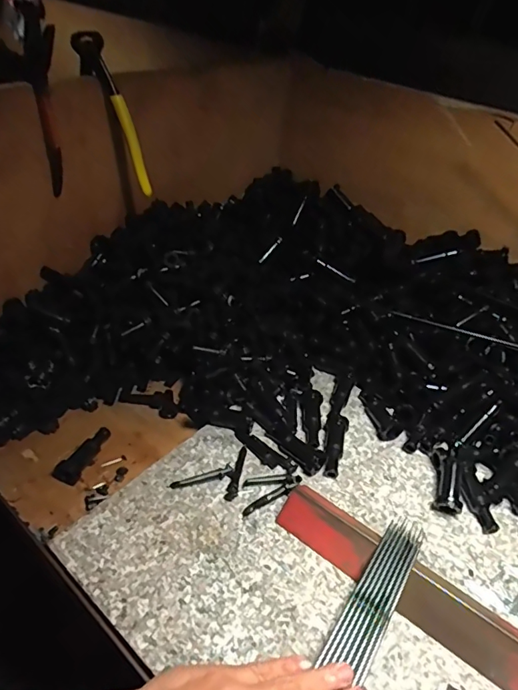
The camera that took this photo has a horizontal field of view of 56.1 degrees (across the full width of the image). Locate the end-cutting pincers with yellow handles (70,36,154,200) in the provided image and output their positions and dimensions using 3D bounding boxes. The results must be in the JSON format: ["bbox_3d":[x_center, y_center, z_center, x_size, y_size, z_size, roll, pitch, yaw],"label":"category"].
[{"bbox_3d":[-0.153,-0.246,0.524,0.076,0.146,0.031,26,43,22],"label":"end-cutting pincers with yellow handles"}]

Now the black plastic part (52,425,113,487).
[{"bbox_3d":[-0.175,0.109,0.488,0.025,0.018,0.070,19,40,15],"label":"black plastic part"}]

